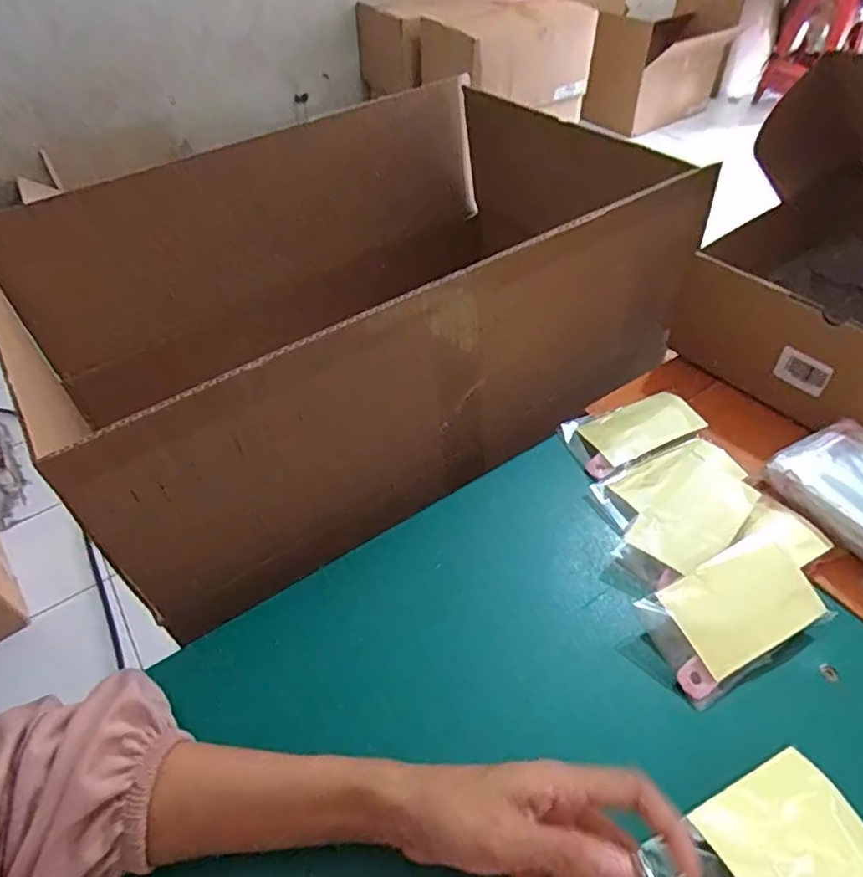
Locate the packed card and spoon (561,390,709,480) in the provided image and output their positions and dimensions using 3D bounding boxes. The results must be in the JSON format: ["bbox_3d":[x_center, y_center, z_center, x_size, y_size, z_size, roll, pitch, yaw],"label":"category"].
[{"bbox_3d":[0.173,-0.008,0.513,0.109,0.022,0.064,-18,48,-14],"label":"packed card and spoon"}]

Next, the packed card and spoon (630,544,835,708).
[{"bbox_3d":[0.199,0.115,0.389,0.110,0.032,0.065,-20,49,-15],"label":"packed card and spoon"}]

